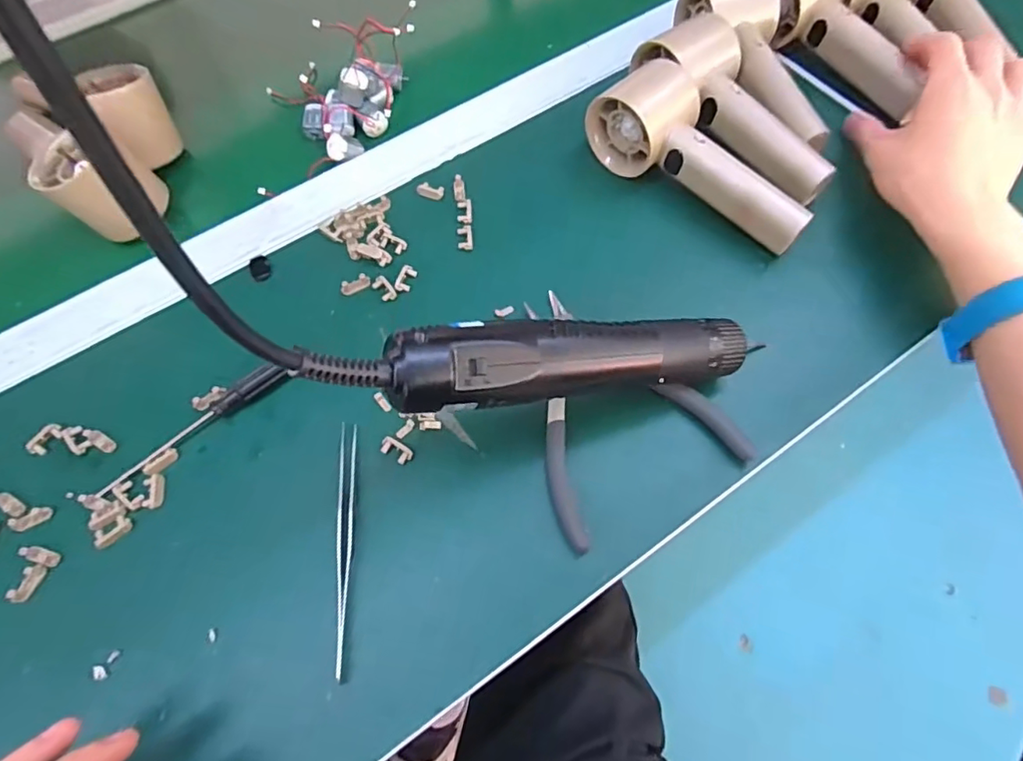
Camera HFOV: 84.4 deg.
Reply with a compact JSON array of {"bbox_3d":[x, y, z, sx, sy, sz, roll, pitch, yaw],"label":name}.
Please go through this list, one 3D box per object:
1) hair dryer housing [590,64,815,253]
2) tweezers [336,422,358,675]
[{"bbox_3d":[0.131,-0.152,0.384,0.162,0.054,0.067,40,72,15],"label":"hair dryer housing"},{"bbox_3d":[-0.088,0.084,0.298,0.009,0.009,0.128,-4,68,-2],"label":"tweezers"}]

